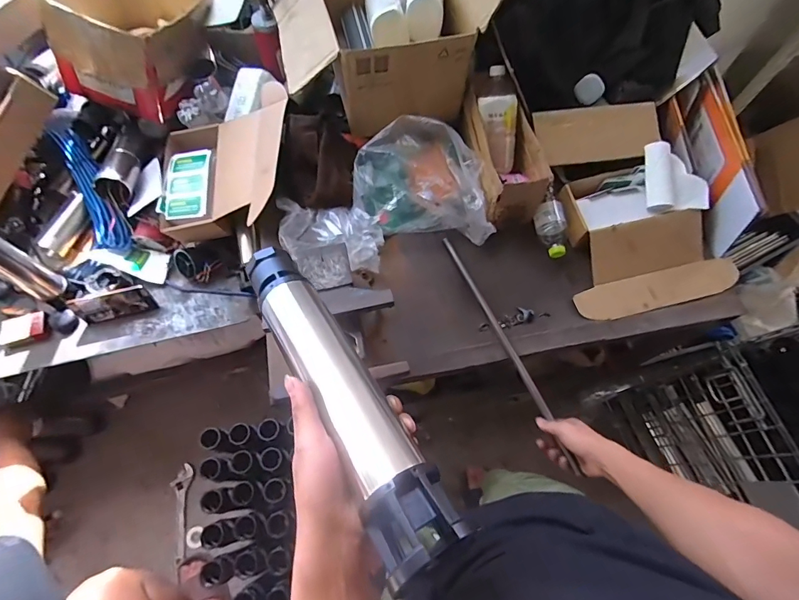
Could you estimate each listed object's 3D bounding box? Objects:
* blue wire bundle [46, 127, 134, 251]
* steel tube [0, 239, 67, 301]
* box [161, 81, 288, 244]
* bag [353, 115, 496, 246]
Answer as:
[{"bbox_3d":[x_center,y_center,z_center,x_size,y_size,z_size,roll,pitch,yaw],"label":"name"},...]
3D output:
[{"bbox_3d":[-0.743,-0.277,0.964,0.090,0.055,0.358,-26,84,-12],"label":"blue wire bundle"},{"bbox_3d":[-0.789,-0.077,0.810,0.051,0.239,0.066,21,67,9],"label":"steel tube"},{"bbox_3d":[-0.392,-0.289,0.904,0.310,0.162,0.350,-6,66,-3],"label":"box"},{"bbox_3d":[0.047,-0.239,0.837,0.270,0.168,0.180,1,66,0],"label":"bag"}]

